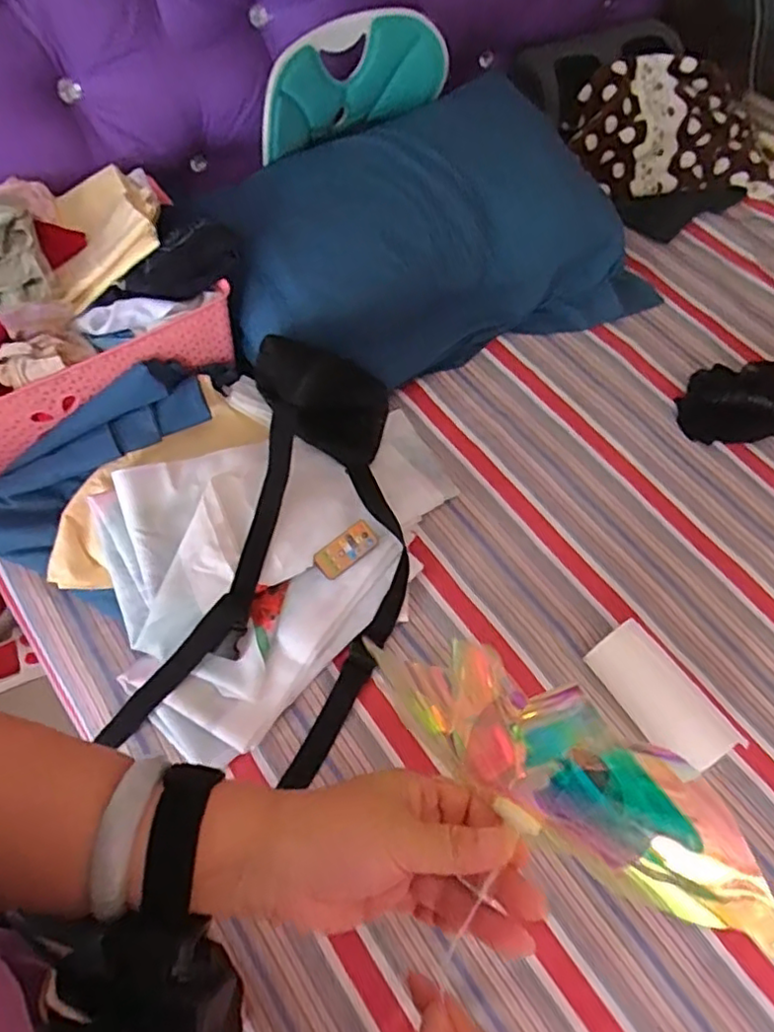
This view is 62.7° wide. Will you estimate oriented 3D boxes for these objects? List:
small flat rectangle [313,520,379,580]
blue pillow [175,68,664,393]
[{"bbox_3d":[-0.052,0.044,0.818,0.086,0.010,0.038,-38,92,-15],"label":"small flat rectangle"},{"bbox_3d":[0.074,-0.434,1.003,0.677,0.241,0.354,-19,63,-11],"label":"blue pillow"}]

